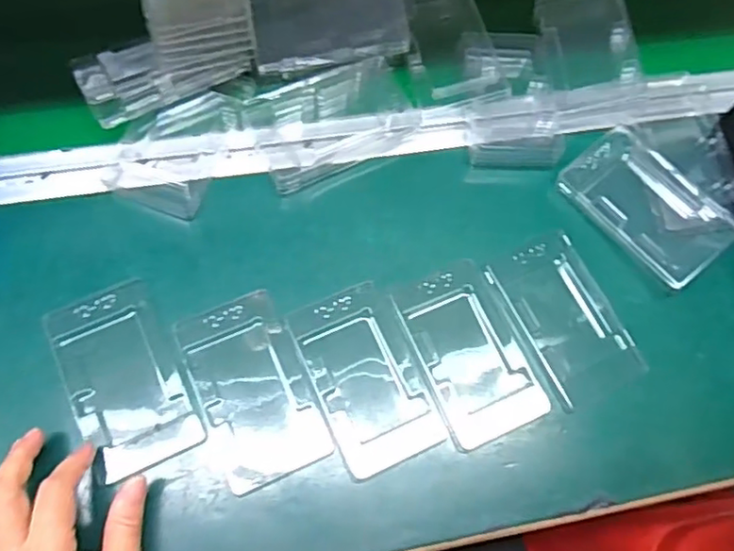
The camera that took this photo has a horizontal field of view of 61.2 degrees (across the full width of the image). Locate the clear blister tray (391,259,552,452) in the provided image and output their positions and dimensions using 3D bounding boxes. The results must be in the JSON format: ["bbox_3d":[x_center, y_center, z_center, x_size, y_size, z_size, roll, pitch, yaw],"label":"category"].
[{"bbox_3d":[0.074,0.057,0.459,0.076,0.014,0.125,-23,72,-13],"label":"clear blister tray"}]

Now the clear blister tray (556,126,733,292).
[{"bbox_3d":[0.227,-0.060,0.496,0.089,0.024,0.127,-36,75,-16],"label":"clear blister tray"}]

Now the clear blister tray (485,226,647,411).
[{"bbox_3d":[0.150,0.032,0.474,0.075,0.013,0.123,-24,72,-13],"label":"clear blister tray"}]

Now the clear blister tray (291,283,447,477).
[{"bbox_3d":[-0.001,0.074,0.446,0.071,0.015,0.125,-22,72,-12],"label":"clear blister tray"}]

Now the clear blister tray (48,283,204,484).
[{"bbox_3d":[-0.169,0.070,0.429,0.071,0.015,0.126,-24,70,-12],"label":"clear blister tray"}]

